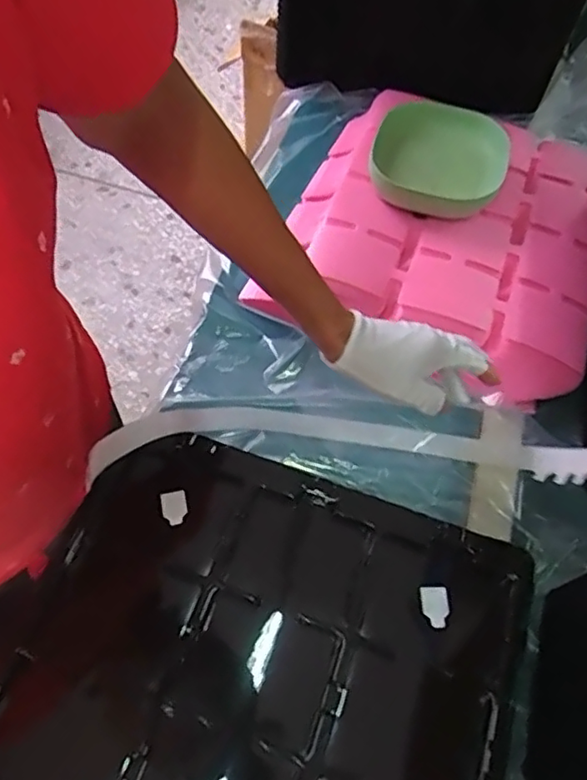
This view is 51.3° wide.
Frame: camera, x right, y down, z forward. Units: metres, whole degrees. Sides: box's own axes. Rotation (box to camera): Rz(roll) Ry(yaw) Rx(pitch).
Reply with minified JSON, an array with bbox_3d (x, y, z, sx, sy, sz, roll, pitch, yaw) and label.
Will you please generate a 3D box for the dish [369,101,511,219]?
[{"bbox_3d":[0.159,-0.256,0.677,0.138,0.055,0.152,17,61,5],"label":"dish"}]

